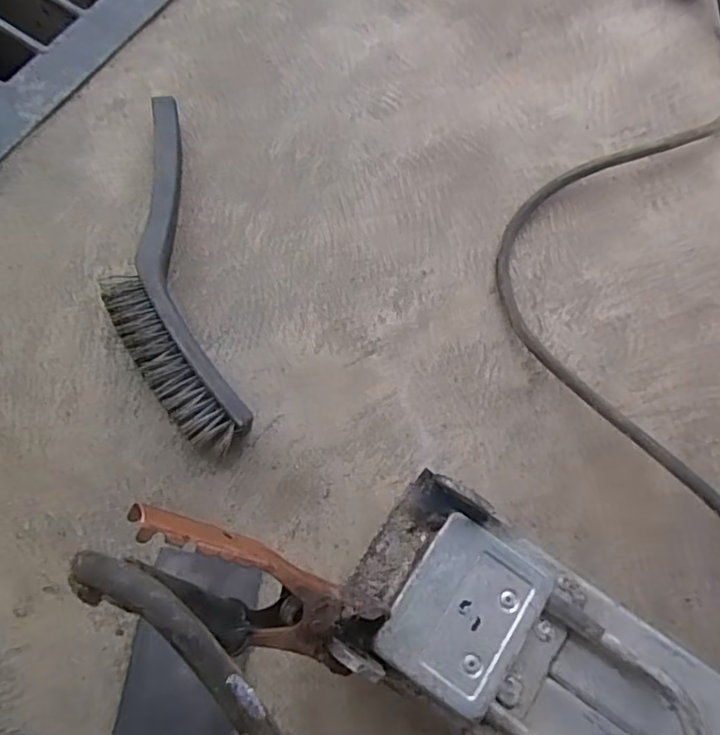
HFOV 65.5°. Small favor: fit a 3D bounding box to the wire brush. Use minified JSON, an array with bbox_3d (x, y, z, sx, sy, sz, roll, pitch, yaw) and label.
[{"bbox_3d":[-0.146,-0.071,0.415,0.072,0.040,0.280,-16,74,-6],"label":"wire brush"}]

